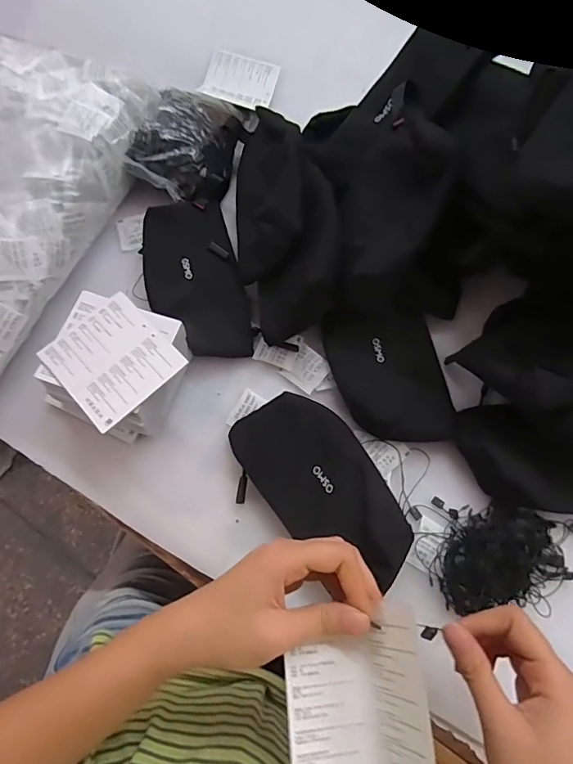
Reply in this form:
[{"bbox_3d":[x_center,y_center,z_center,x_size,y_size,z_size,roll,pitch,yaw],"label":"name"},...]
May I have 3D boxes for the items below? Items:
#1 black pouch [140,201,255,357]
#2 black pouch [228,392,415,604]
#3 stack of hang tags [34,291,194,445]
[{"bbox_3d":[-0.095,-0.108,0.475,0.095,0.043,0.177,-15,69,-4],"label":"black pouch"},{"bbox_3d":[0.023,0.087,0.385,0.099,0.061,0.179,-40,73,-13],"label":"black pouch"},{"bbox_3d":[-0.150,-0.009,0.426,0.113,0.071,0.108,26,72,11],"label":"stack of hang tags"}]

